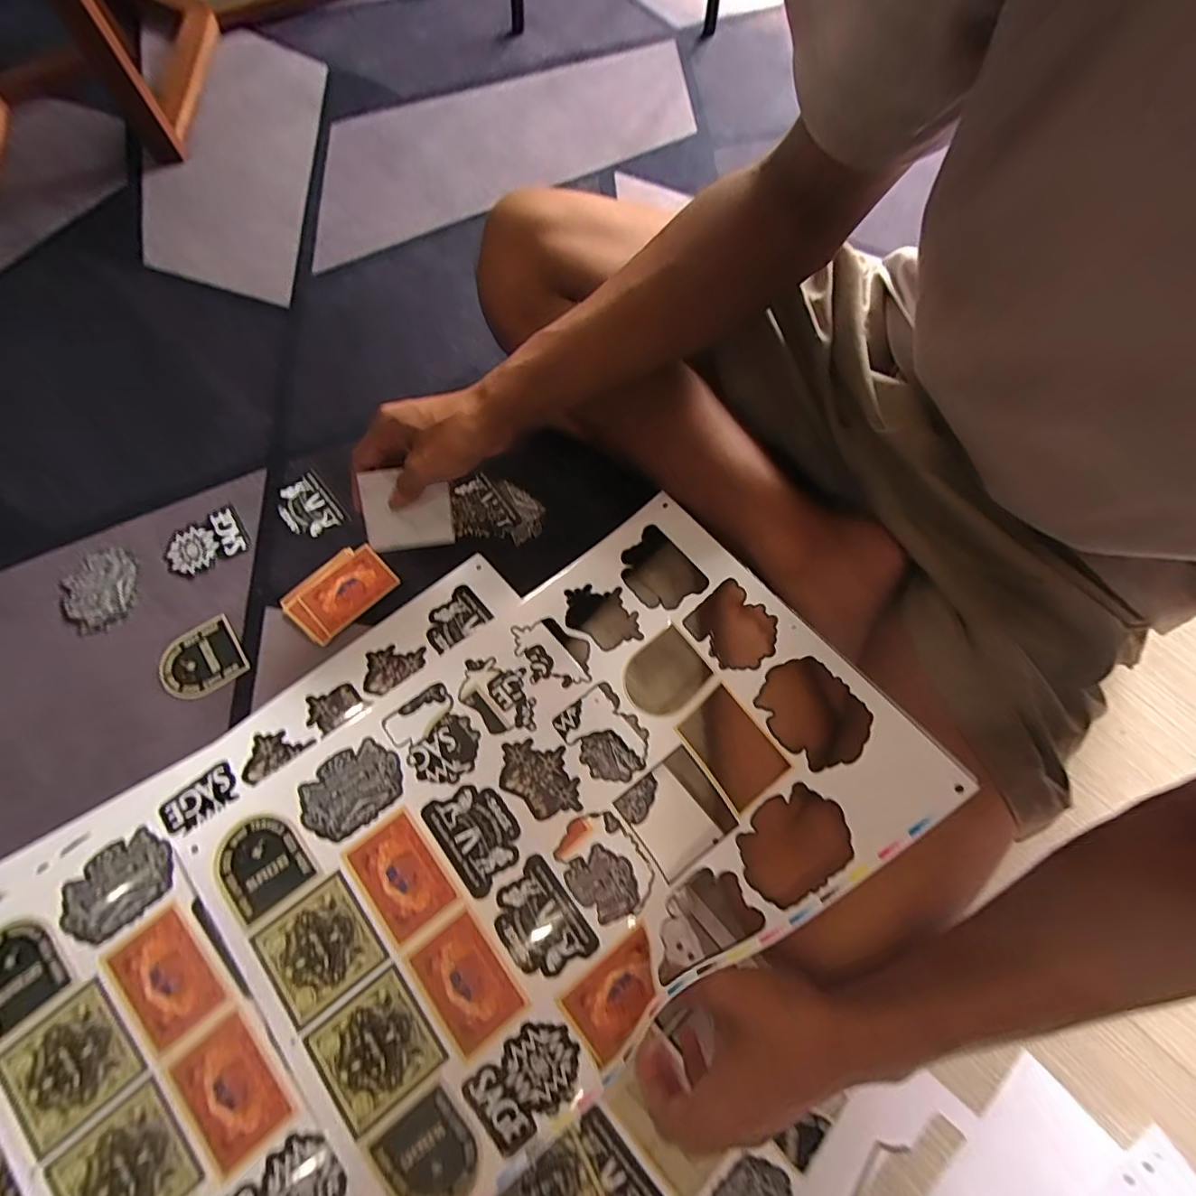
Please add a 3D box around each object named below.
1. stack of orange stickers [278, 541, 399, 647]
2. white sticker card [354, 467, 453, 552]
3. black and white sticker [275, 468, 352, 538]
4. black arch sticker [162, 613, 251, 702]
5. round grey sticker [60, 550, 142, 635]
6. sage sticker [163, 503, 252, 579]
[{"bbox_3d":[-0.246,-0.007,0.504,0.093,0.006,0.064,-42,78,-15],"label":"stack of orange stickers"},{"bbox_3d":[-0.161,-0.074,0.448,0.070,0.072,0.004,-13,39,-24],"label":"white sticker card"},{"bbox_3d":[-0.291,-0.092,0.528,0.053,0.004,0.067,-37,76,-14],"label":"black and white sticker"},{"bbox_3d":[-0.362,0.057,0.480,0.067,0.004,0.063,-33,75,-13],"label":"black arch sticker"},{"bbox_3d":[-0.465,-0.007,0.493,0.063,0.004,0.078,-20,73,-9],"label":"round grey sticker"},{"bbox_3d":[-0.385,-0.054,0.515,0.074,0.005,0.053,-30,75,-12],"label":"sage sticker"}]

